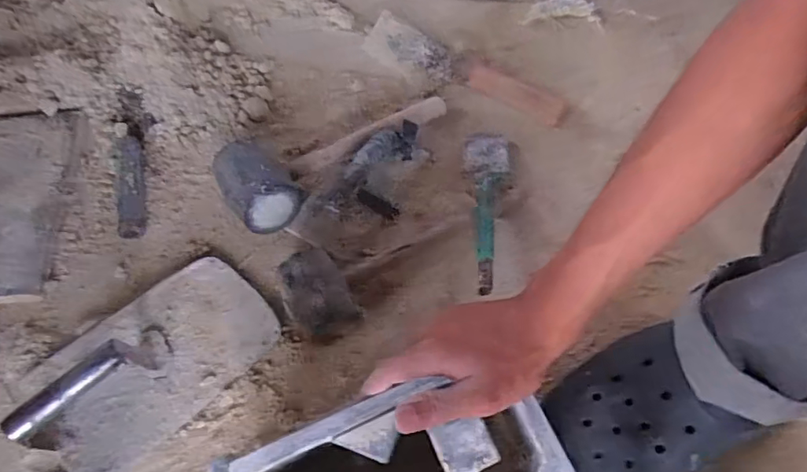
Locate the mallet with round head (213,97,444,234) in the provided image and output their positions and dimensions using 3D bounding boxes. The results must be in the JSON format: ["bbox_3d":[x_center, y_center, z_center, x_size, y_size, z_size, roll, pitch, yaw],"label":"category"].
[{"bbox_3d":[-0.083,-0.105,0.635,0.291,0.062,0.120,-31,67,-32],"label":"mallet with round head"}]

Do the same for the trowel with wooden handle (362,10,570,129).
[{"bbox_3d":[0.086,-0.220,0.694,0.268,0.041,0.080,20,65,9],"label":"trowel with wooden handle"}]

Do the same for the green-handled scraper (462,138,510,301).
[{"bbox_3d":[0.090,-0.030,0.595,0.053,0.034,0.247,7,45,3],"label":"green-handled scraper"}]

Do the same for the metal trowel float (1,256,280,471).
[{"bbox_3d":[-0.247,0.109,0.508,0.223,0.068,0.144,-41,71,-18],"label":"metal trowel float"}]

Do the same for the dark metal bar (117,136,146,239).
[{"bbox_3d":[-0.314,-0.061,0.617,0.033,0.023,0.129,-12,65,-6],"label":"dark metal bar"}]

